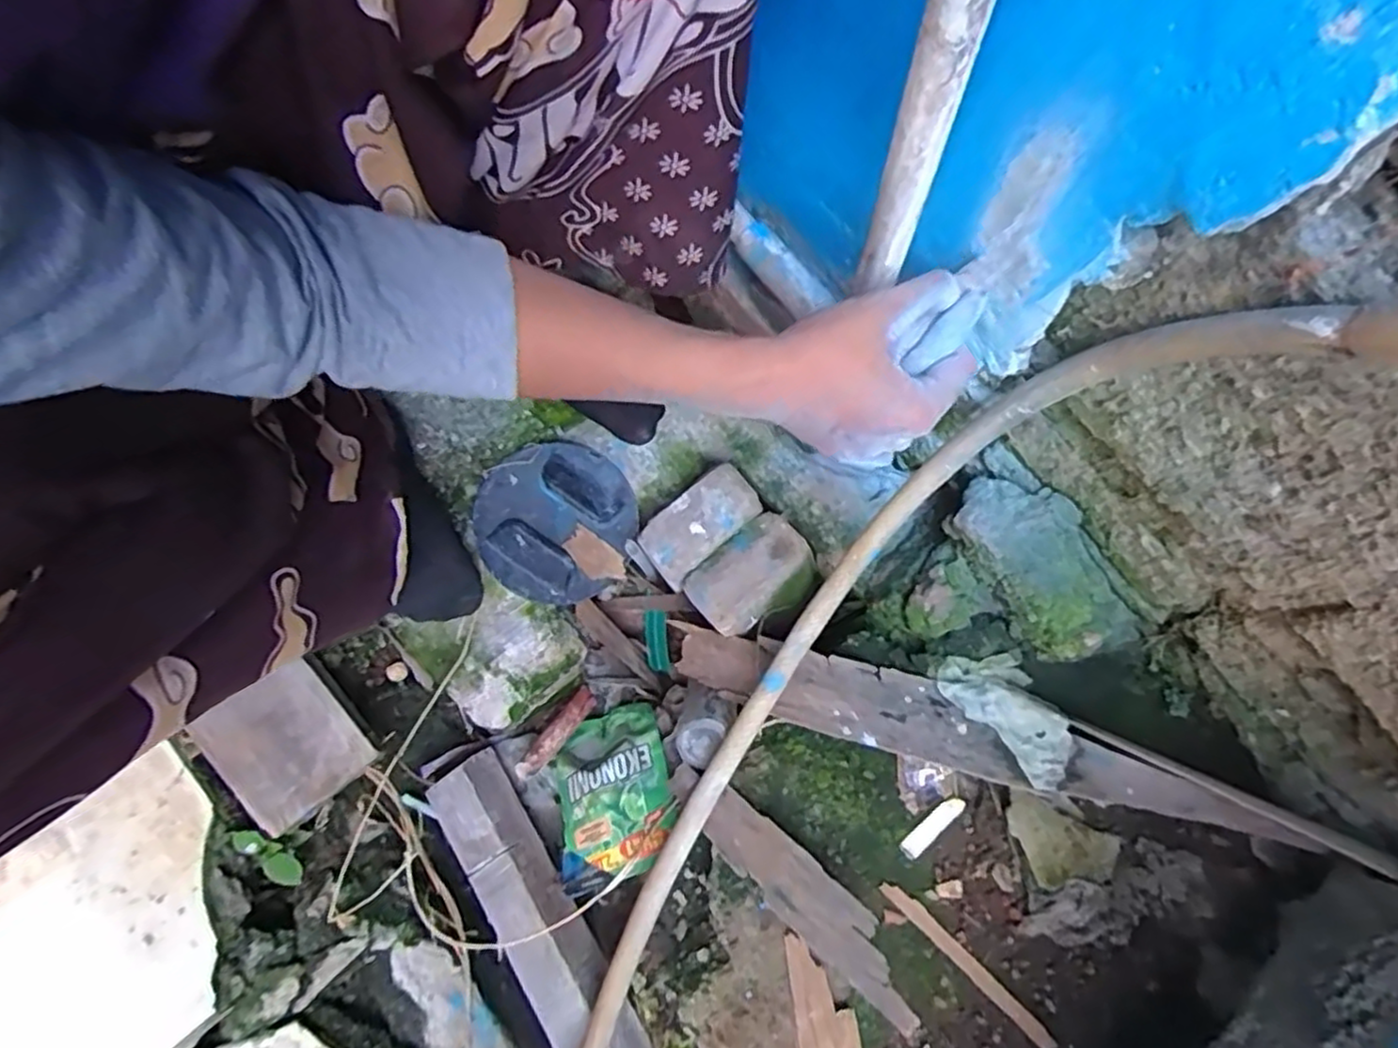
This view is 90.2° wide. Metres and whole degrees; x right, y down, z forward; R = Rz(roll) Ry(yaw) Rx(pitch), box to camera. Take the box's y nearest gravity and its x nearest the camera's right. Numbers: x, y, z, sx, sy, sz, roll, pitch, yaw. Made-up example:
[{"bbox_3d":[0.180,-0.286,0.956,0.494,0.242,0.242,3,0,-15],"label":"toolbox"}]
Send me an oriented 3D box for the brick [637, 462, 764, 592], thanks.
[{"bbox_3d":[0.000,0.000,0.604,0.106,0.032,0.055,-42,83,-8],"label":"brick"}]

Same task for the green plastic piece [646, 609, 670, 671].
[{"bbox_3d":[-0.043,0.122,0.725,0.026,0.006,0.062,6,74,-42],"label":"green plastic piece"}]

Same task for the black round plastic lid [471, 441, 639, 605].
[{"bbox_3d":[-0.125,-0.003,0.614,0.136,0.025,0.135,0,80,-1],"label":"black round plastic lid"}]

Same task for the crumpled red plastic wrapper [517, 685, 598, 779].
[{"bbox_3d":[-0.130,0.193,0.647,0.022,0.030,0.100,35,38,5],"label":"crumpled red plastic wrapper"}]

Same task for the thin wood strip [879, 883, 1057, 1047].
[{"bbox_3d":[0.198,0.325,0.515,0.155,0.009,0.013,43,82,6],"label":"thin wood strip"}]

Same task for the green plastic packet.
[{"bbox_3d":[-0.075,0.225,0.606,0.095,0.022,0.151,-18,39,-4],"label":"green plastic packet"}]

